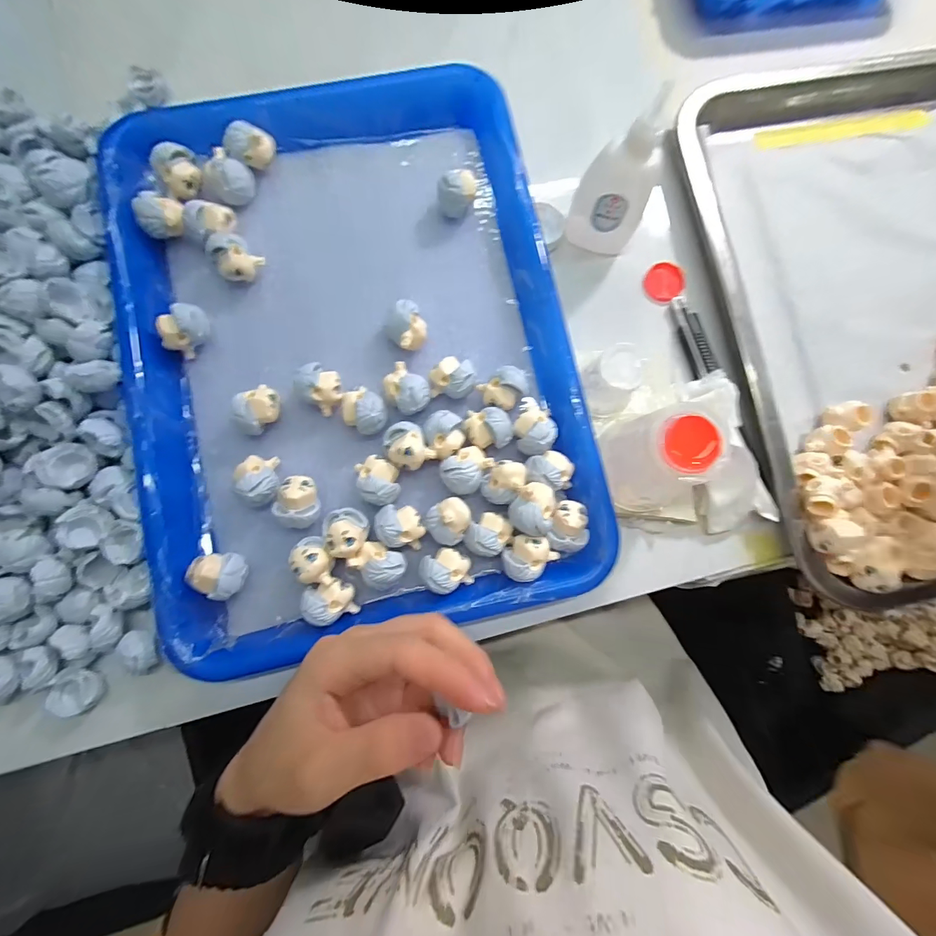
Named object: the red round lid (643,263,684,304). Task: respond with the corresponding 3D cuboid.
[{"bbox_3d":[0.131,-0.124,0.284,0.025,0.004,0.026,0,83,-1],"label":"red round lid"}]

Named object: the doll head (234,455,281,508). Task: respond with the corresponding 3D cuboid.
[{"bbox_3d":[-0.116,0.007,0.238,0.018,0.026,0.028,-15,84,-3],"label":"doll head"}]

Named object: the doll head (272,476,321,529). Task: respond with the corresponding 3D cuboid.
[{"bbox_3d":[-0.093,0.019,0.238,0.022,0.026,0.027,17,83,1],"label":"doll head"}]

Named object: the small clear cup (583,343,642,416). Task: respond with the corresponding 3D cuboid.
[{"bbox_3d":[0.084,-0.049,0.251,0.028,0.045,0.030,0,83,-1],"label":"small clear cup"}]

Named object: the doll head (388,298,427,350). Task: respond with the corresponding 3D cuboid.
[{"bbox_3d":[-0.036,-0.083,0.255,0.022,0.022,0.024,0,83,-1],"label":"doll head"}]

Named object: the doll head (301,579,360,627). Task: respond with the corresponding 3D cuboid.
[{"bbox_3d":[-0.074,0.072,0.228,0.023,0.020,0.021,-17,84,-3],"label":"doll head"}]

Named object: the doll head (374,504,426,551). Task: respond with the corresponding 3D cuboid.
[{"bbox_3d":[-0.037,0.033,0.238,0.027,0.025,0.022,9,83,0],"label":"doll head"}]

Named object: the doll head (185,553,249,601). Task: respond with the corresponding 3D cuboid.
[{"bbox_3d":[-0.134,0.058,0.232,0.027,0.026,0.023,-7,84,-2],"label":"doll head"}]

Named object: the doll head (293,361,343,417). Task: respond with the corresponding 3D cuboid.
[{"bbox_3d":[-0.085,-0.046,0.249,0.024,0.023,0.024,0,83,-1],"label":"doll head"}]

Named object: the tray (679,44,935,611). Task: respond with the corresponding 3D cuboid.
[{"bbox_3d":[0.290,-0.114,0.270,0.256,0.028,0.362,-7,84,-2],"label":"tray"}]

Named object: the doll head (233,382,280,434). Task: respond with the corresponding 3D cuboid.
[{"bbox_3d":[-0.121,-0.033,0.246,0.020,0.024,0.029,26,83,2],"label":"doll head"}]

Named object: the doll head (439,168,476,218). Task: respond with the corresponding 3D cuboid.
[{"bbox_3d":[-0.007,-0.171,0.265,0.023,0.027,0.017,-7,84,-2],"label":"doll head"}]

